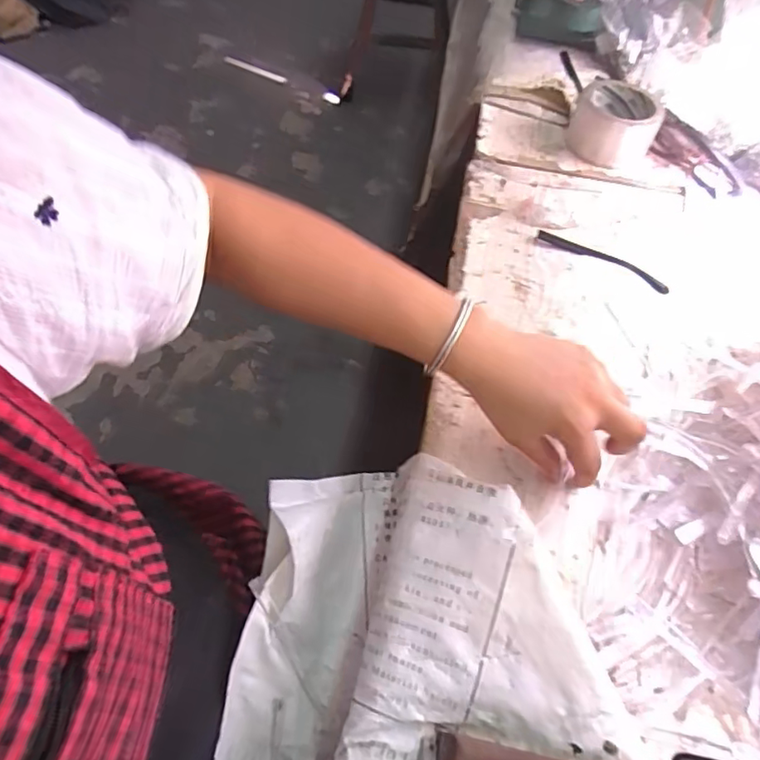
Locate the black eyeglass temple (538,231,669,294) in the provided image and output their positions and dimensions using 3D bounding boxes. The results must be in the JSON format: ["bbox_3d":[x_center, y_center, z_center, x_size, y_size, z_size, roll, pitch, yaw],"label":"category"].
[{"bbox_3d":[0.248,-0.135,0.625,0.149,0.005,0.024,28,59,13],"label":"black eyeglass temple"}]

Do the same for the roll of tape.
[{"bbox_3d":[0.302,-0.334,0.727,0.104,0.069,0.099,2,56,-3],"label":"roll of tape"}]

